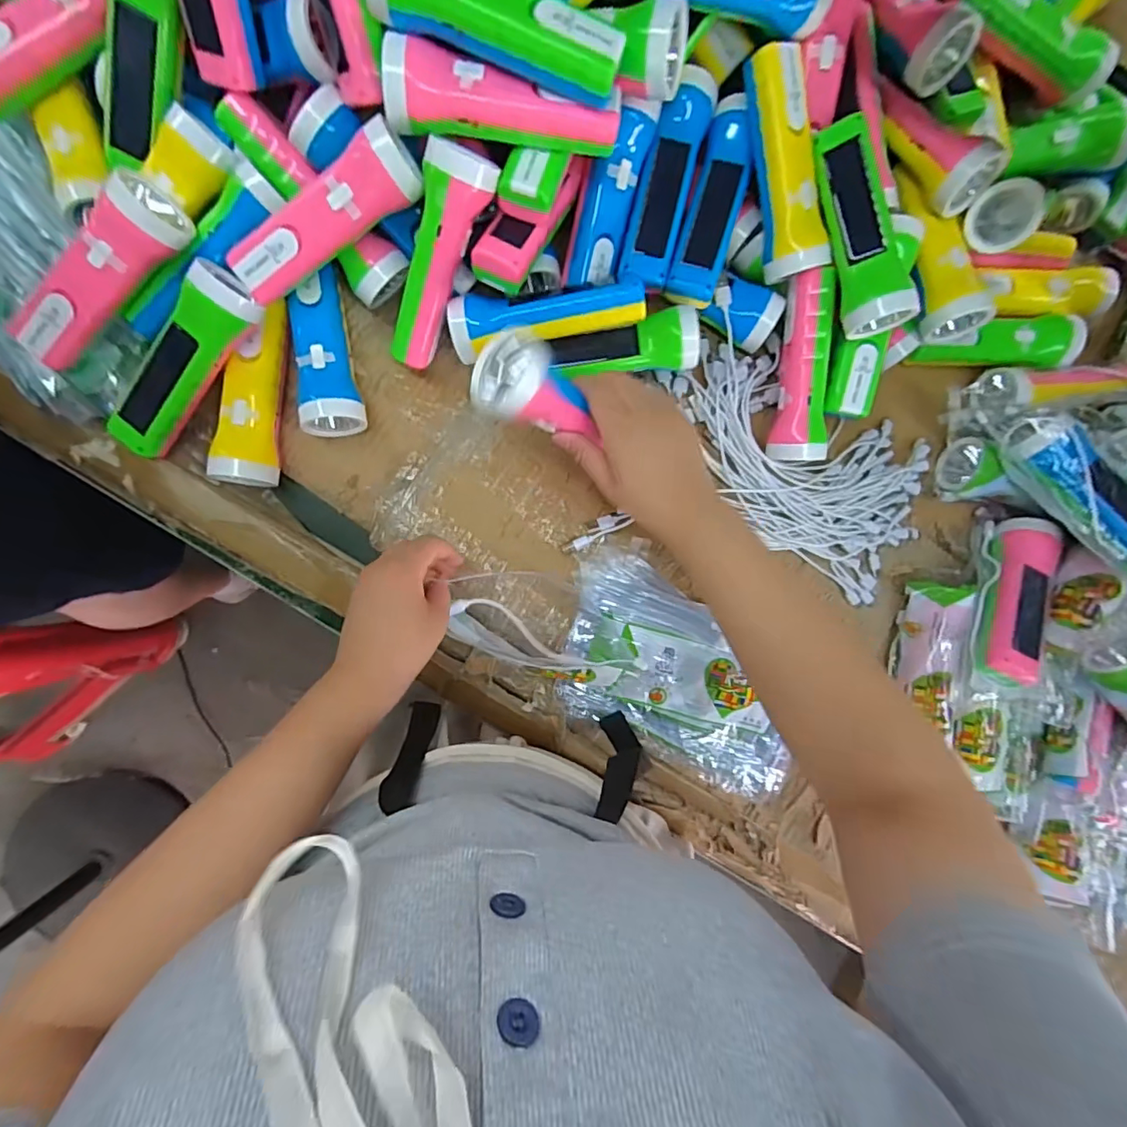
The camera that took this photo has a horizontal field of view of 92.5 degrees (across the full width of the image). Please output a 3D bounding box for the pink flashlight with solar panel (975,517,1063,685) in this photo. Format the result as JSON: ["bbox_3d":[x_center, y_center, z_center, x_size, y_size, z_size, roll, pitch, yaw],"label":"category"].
[{"bbox_3d":[0.428,0.031,0.506,0.044,0.037,0.172,33,67,-6],"label":"pink flashlight with solar panel"}]

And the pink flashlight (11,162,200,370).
[{"bbox_3d":[-0.353,-0.214,0.407,0.161,0.054,0.049,-37,95,13],"label":"pink flashlight"}]

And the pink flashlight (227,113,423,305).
[{"bbox_3d":[-0.181,-0.258,0.410,0.160,0.047,0.045,-27,94,16],"label":"pink flashlight"}]

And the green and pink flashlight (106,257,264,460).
[{"bbox_3d":[-0.304,-0.156,0.427,0.044,0.043,0.161,40,102,-5],"label":"green and pink flashlight"}]

